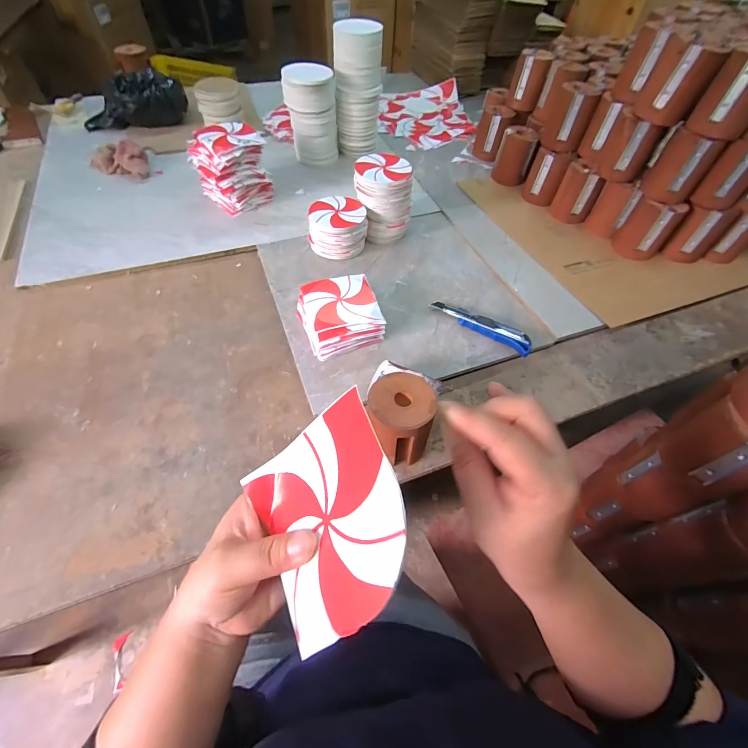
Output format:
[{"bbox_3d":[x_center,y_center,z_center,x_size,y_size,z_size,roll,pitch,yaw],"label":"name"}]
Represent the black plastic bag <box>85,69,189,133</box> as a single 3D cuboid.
[{"bbox_3d":[-0.594,-0.666,0.905,0.242,0.086,0.133,-24,59,-18],"label":"black plastic bag"}]

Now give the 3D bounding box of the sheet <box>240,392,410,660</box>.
[{"bbox_3d":[-0.025,0.077,0.194,0.010,0.101,0.101,14,41,-46],"label":"sheet"}]

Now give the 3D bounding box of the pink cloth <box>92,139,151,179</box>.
[{"bbox_3d":[-0.562,-0.484,0.816,0.142,0.041,0.089,11,55,5],"label":"pink cloth"}]

